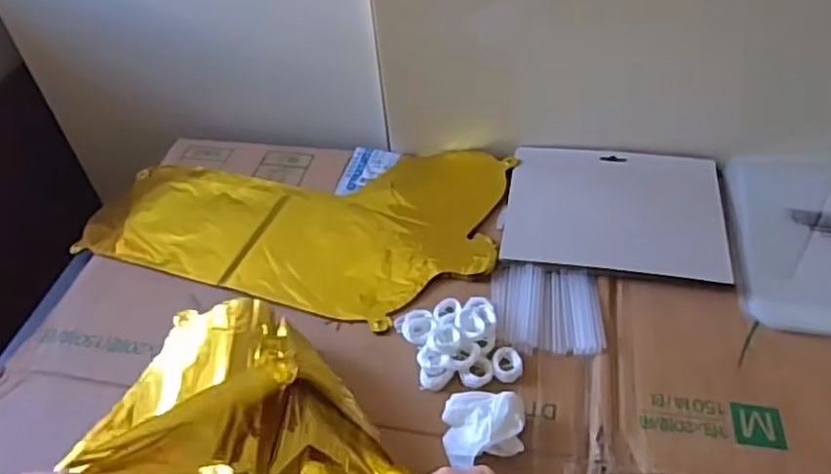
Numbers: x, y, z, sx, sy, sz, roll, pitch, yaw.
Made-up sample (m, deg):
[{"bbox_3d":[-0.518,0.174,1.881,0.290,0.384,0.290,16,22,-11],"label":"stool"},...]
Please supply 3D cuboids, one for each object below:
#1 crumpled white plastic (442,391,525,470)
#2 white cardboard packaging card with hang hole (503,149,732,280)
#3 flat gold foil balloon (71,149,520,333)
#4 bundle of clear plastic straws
[{"bbox_3d":[0.047,0.135,0.469,0.055,0.024,0.054,-2,47,3],"label":"crumpled white plastic"},{"bbox_3d":[0.185,-0.029,0.627,0.191,0.005,0.155,6,48,10],"label":"white cardboard packaging card with hang hole"},{"bbox_3d":[-0.117,-0.025,0.658,0.388,0.017,0.225,9,49,13],"label":"flat gold foil balloon"},{"bbox_3d":[0.108,0.057,0.553,0.086,0.004,0.109,1,47,6],"label":"bundle of clear plastic straws"}]

